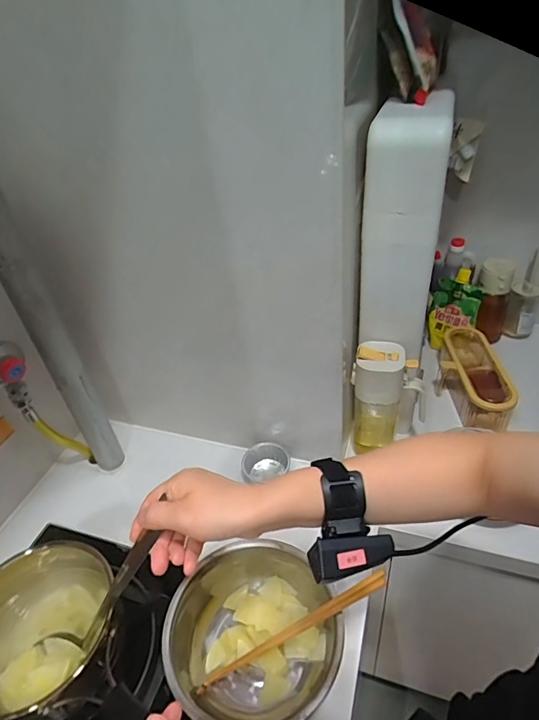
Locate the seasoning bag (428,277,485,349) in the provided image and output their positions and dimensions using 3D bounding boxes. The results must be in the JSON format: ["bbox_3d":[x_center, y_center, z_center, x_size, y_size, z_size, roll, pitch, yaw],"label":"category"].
[{"bbox_3d":[0.392,-0.094,0.957,0.101,0.153,0.024,27,33,37],"label":"seasoning bag"}]

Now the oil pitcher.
[{"bbox_3d":[0.187,0.068,0.734,0.089,0.204,0.072,1,38,10],"label":"oil pitcher"}]

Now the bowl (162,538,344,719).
[{"bbox_3d":[-0.012,0.341,0.541,0.196,0.097,0.198,-4,38,3],"label":"bowl"}]

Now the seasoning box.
[{"bbox_3d":[0.386,0.035,0.860,0.105,0.090,0.231,-4,38,4],"label":"seasoning box"}]

